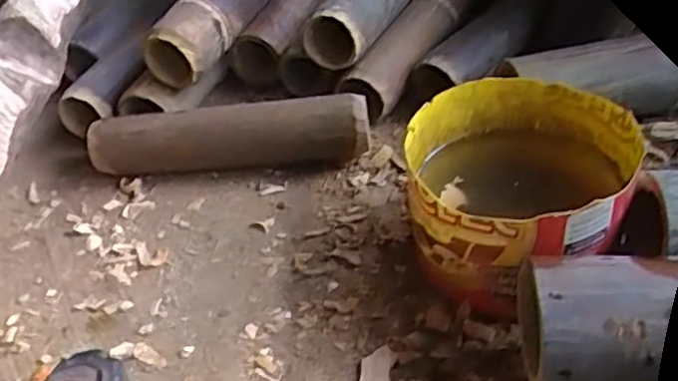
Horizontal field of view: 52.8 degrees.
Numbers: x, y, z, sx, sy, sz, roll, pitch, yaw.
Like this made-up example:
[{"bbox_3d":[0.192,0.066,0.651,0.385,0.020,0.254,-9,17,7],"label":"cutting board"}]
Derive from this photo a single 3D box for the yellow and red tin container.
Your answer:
[{"bbox_3d":[0.122,0.006,0.484,0.145,0.110,0.141,-4,40,4],"label":"yellow and red tin container"}]

